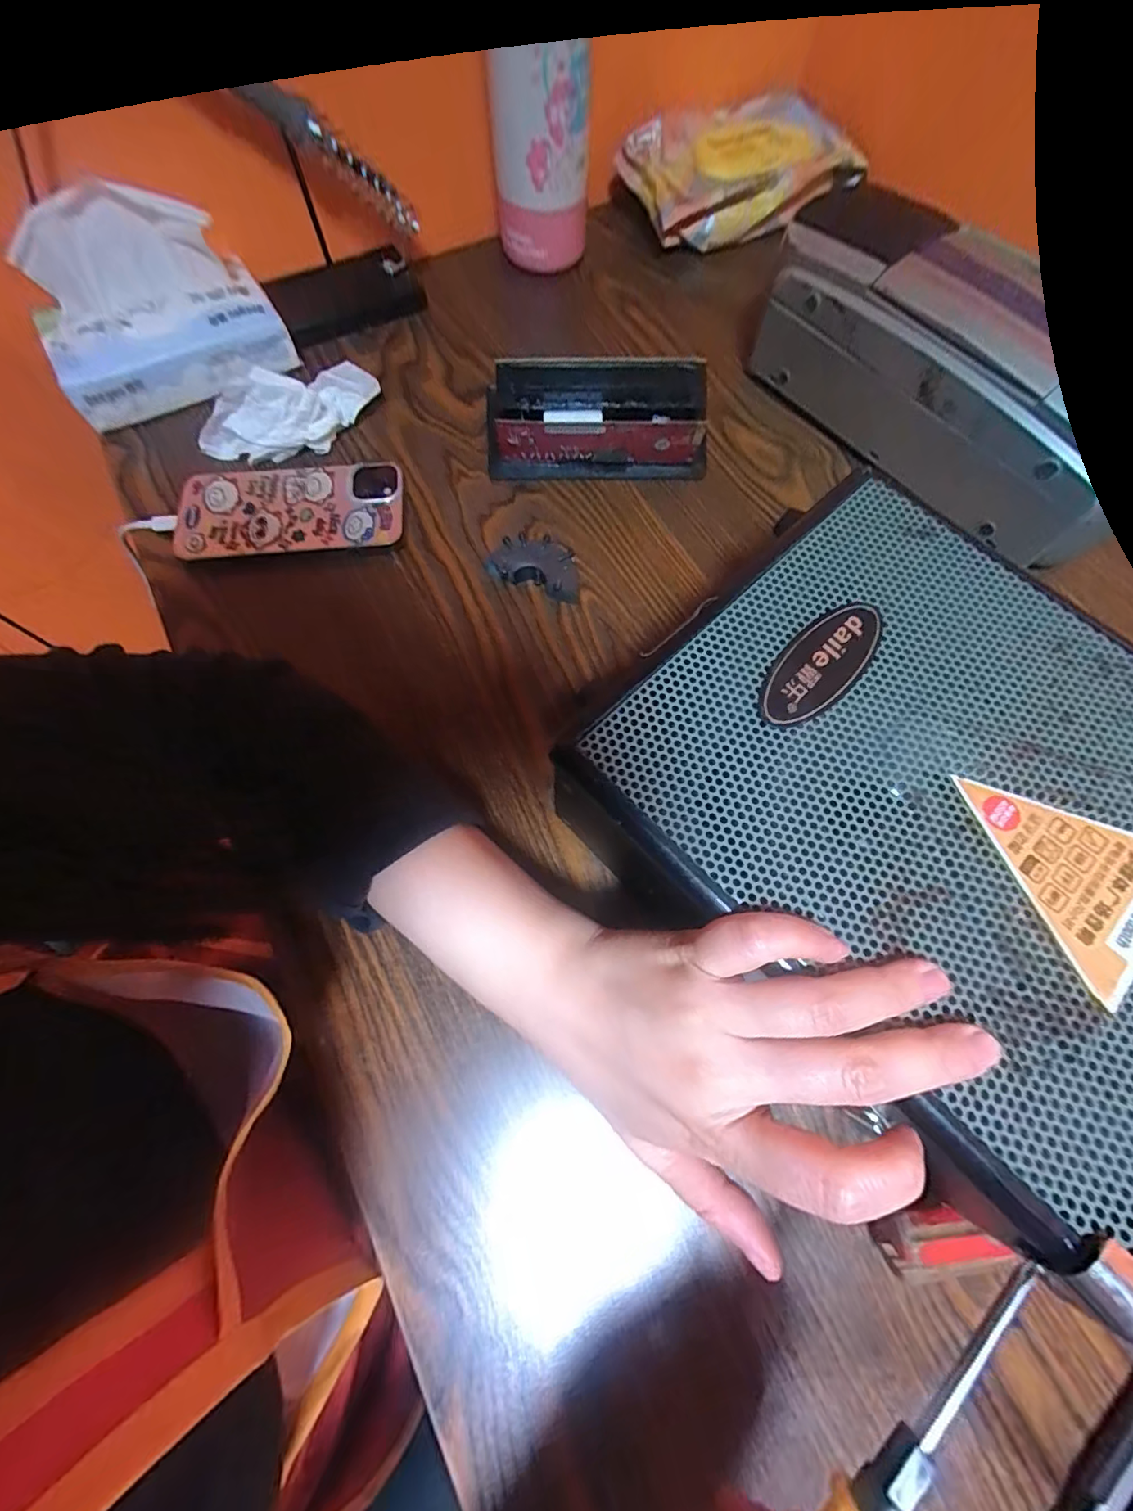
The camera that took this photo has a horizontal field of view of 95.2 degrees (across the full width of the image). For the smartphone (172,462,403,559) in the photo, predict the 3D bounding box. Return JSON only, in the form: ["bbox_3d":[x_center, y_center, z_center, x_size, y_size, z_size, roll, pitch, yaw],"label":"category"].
[{"bbox_3d":[-0.187,-0.166,0.348,0.148,0.013,0.070,-5,80,1],"label":"smartphone"}]

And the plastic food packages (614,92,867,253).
[{"bbox_3d":[0.140,-0.460,0.407,0.185,0.057,0.078,-19,71,-8],"label":"plastic food packages"}]

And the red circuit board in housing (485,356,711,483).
[{"bbox_3d":[0.021,-0.223,0.352,0.149,0.073,0.049,-3,70,-2],"label":"red circuit board in housing"}]

